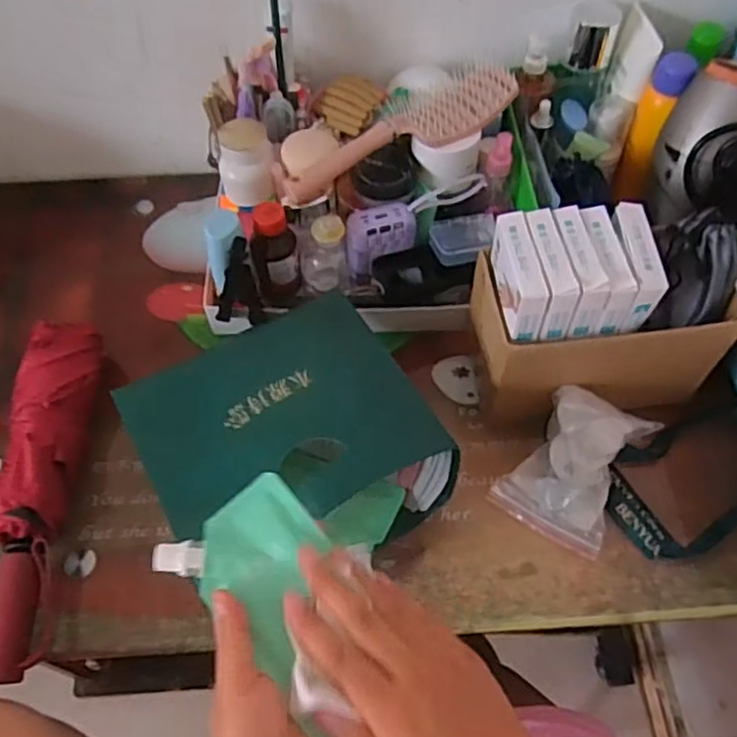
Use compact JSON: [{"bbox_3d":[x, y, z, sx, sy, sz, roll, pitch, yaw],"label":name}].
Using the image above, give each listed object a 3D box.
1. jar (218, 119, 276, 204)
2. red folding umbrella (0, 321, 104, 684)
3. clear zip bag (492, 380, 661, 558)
[{"bbox_3d":[-0.115,-0.196,0.643,0.051,0.058,0.054,-1,58,2],"label":"jar"},{"bbox_3d":[-0.272,0.098,0.566,0.064,0.060,0.295,-3,58,0],"label":"red folding umbrella"},{"bbox_3d":[0.171,0.080,0.561,0.093,0.071,0.106,30,64,19],"label":"clear zip bag"}]

